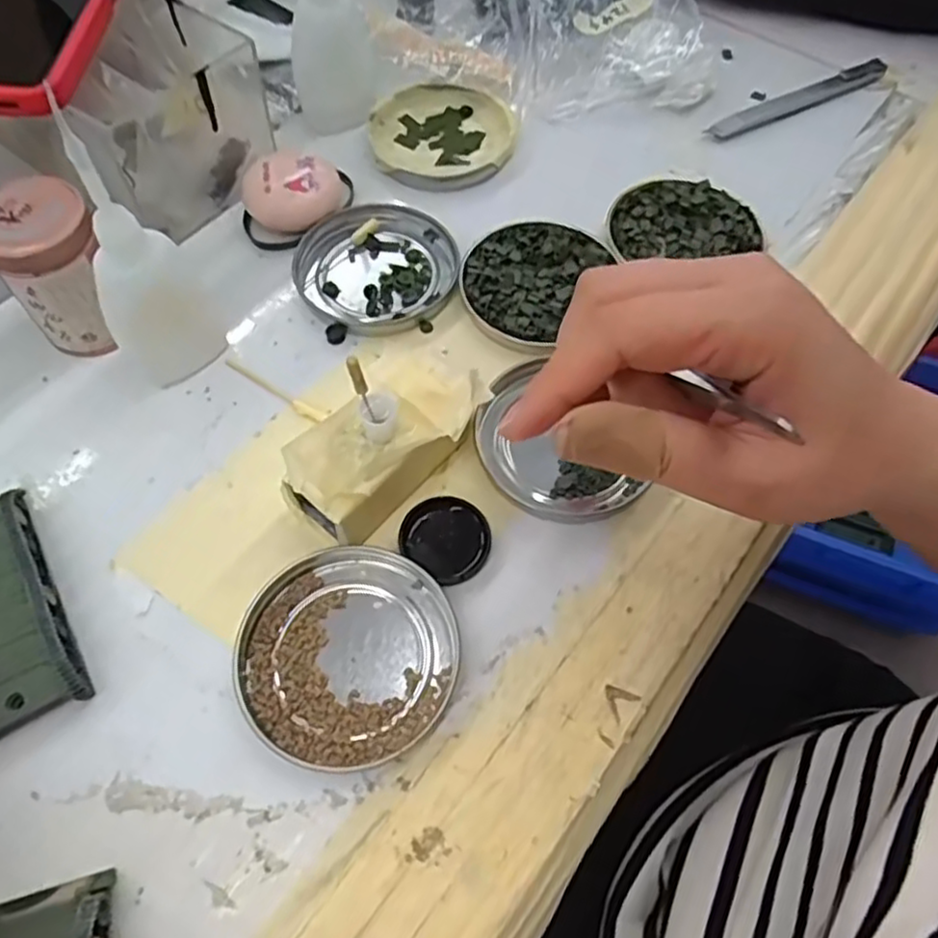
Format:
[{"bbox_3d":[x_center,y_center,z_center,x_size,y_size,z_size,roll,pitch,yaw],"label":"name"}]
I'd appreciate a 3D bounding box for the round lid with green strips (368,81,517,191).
[{"bbox_3d":[-0.016,-0.186,0.400,0.078,0.013,0.079,1,62,-2],"label":"round lid with green strips"}]

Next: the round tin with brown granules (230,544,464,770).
[{"bbox_3d":[-0.046,0.067,0.262,0.079,0.011,0.076,1,62,-2],"label":"round tin with brown granules"}]

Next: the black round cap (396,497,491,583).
[{"bbox_3d":[-0.009,0.027,0.287,0.036,0.007,0.032,35,66,16],"label":"black round cap"}]

